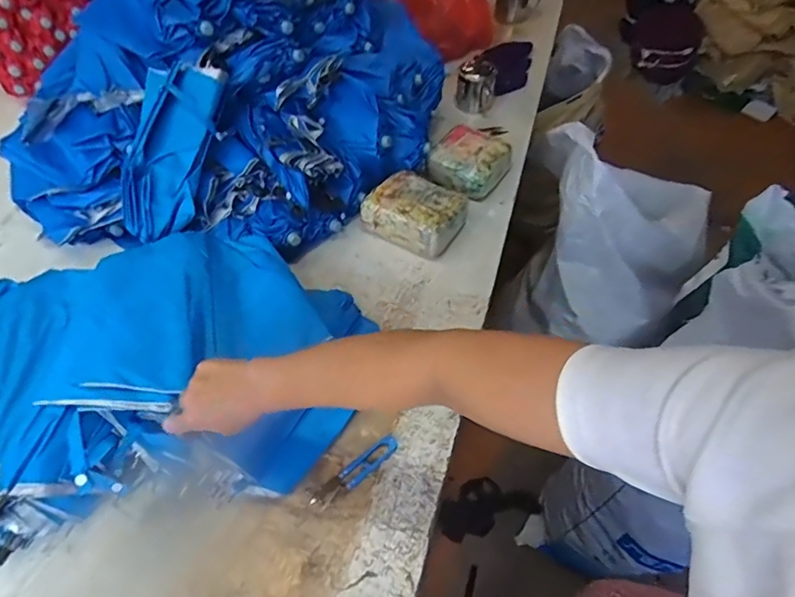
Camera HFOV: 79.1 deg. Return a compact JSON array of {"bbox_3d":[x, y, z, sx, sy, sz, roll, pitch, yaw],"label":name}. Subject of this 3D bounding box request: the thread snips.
[{"bbox_3d":[-0.050,0.208,0.582,0.120,0.005,0.025,-33,59,-21],"label":"thread snips"}]

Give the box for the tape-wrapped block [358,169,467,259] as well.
[{"bbox_3d":[0.033,-0.147,0.815,0.158,0.060,0.123,25,58,19],"label":"tape-wrapped block"}]

